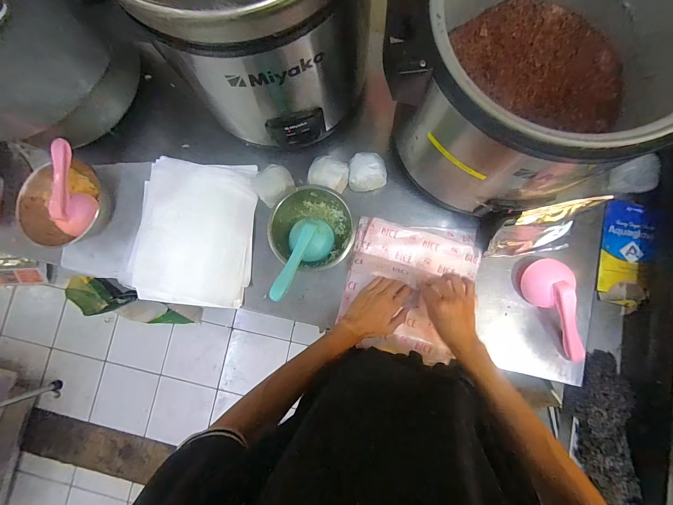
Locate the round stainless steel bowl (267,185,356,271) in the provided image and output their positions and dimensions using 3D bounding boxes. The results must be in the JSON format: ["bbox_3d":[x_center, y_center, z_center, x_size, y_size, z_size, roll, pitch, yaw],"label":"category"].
[{"bbox_3d":[-0.048,-0.049,0.622,0.166,0.063,0.168,0,83,3],"label":"round stainless steel bowl"}]

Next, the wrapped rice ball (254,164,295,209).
[{"bbox_3d":[-0.135,-0.147,0.643,0.082,0.049,0.075,0,83,3],"label":"wrapped rice ball"}]

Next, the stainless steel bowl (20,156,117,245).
[{"bbox_3d":[-0.589,-0.104,0.654,0.167,0.084,0.195,23,85,5],"label":"stainless steel bowl"}]

